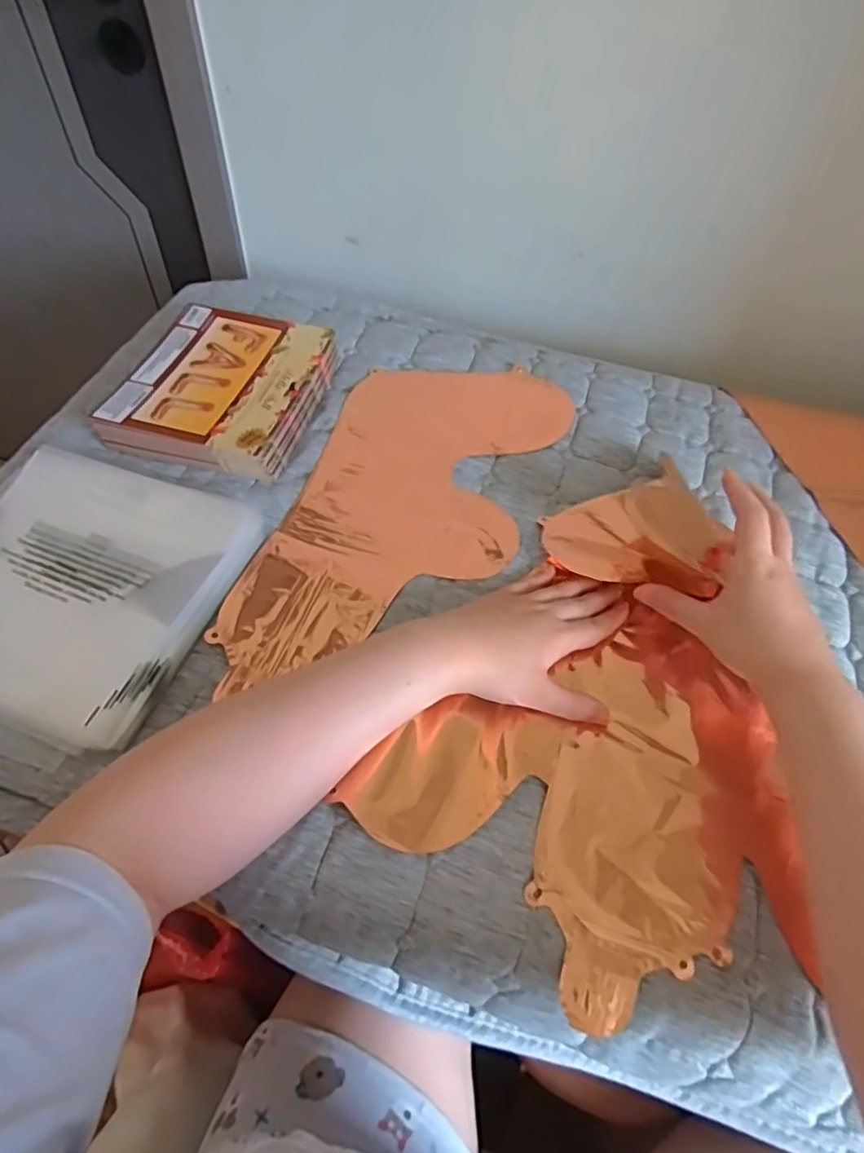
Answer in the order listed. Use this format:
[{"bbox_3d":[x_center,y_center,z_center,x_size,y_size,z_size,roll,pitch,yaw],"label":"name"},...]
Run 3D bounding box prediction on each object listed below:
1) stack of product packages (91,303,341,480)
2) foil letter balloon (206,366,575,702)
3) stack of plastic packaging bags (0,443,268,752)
[{"bbox_3d":[-0.202,-0.188,0.624,0.169,0.037,0.198,12,55,6],"label":"stack of product packages"},{"bbox_3d":[-0.017,-0.066,0.566,0.207,0.008,0.393,15,55,8],"label":"foil letter balloon"},{"bbox_3d":[-0.276,0.004,0.484,0.215,0.034,0.220,17,55,10],"label":"stack of plastic packaging bags"}]

